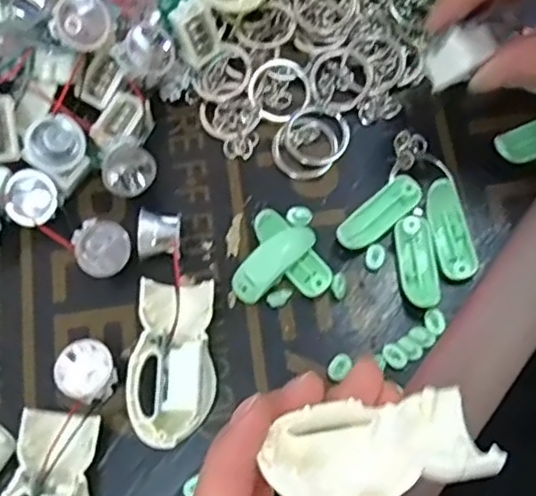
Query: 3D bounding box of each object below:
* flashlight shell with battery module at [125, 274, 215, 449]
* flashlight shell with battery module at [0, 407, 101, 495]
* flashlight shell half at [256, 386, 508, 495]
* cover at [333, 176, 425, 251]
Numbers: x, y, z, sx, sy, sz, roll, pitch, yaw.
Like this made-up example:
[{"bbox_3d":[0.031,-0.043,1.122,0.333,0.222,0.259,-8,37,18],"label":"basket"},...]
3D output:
[{"bbox_3d":[-0.039,0.045,0.263,0.033,0.018,0.066,2,64,-1],"label":"flashlight shell with battery module"},{"bbox_3d":[-0.086,0.097,0.250,0.034,0.024,0.064,6,73,6],"label":"flashlight shell with battery module"},{"bbox_3d":[0.032,0.059,0.188,0.062,0.021,0.027,-7,76,-3],"label":"flashlight shell half"},{"bbox_3d":[0.048,-0.014,0.282,0.042,0.010,0.015,-41,75,-8],"label":"cover"}]

